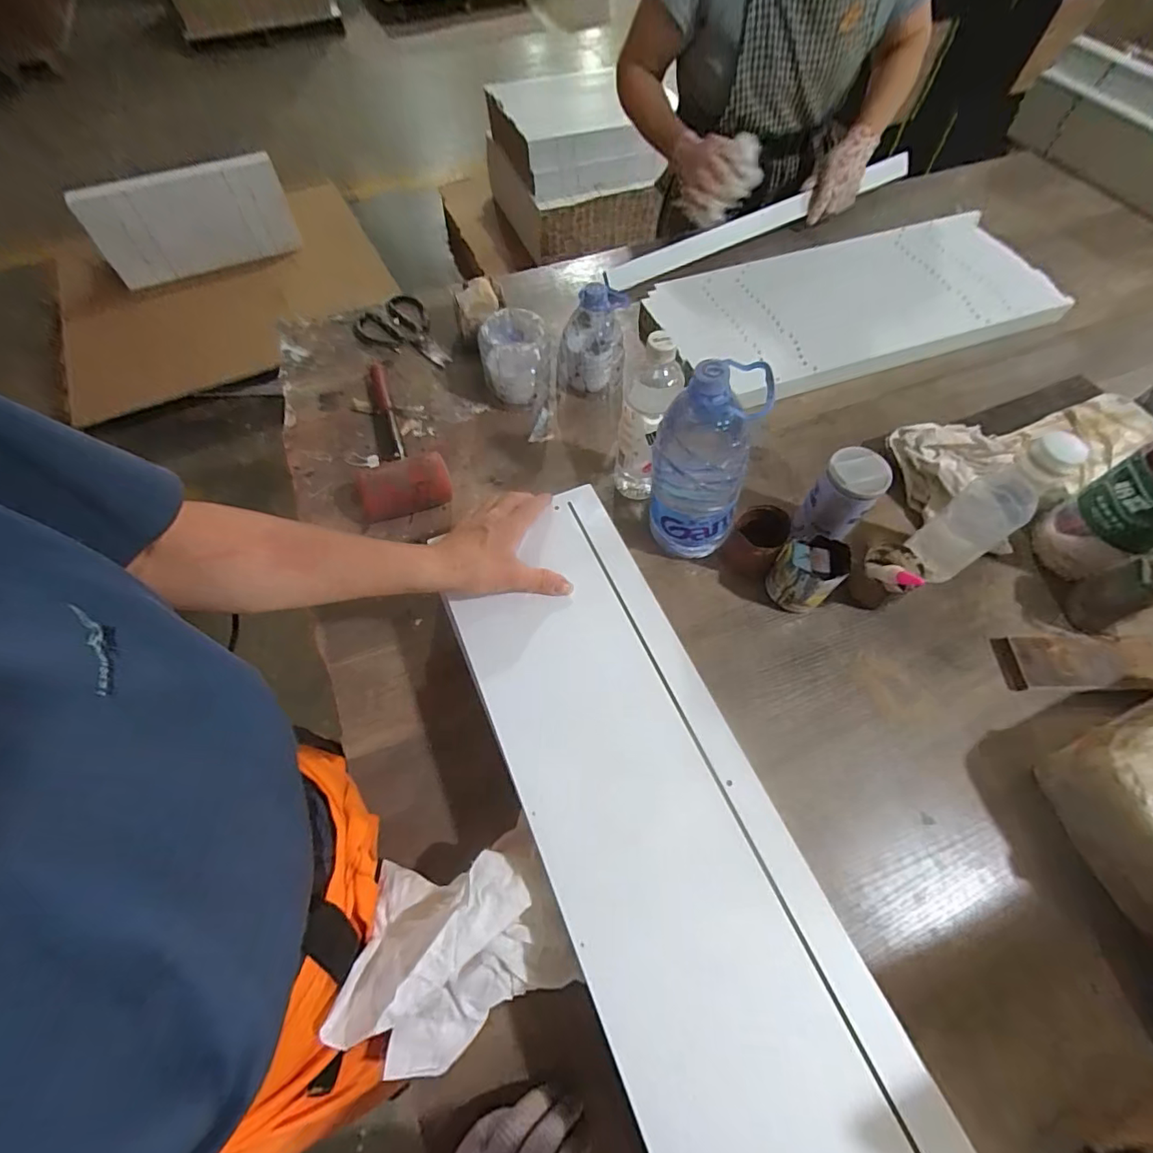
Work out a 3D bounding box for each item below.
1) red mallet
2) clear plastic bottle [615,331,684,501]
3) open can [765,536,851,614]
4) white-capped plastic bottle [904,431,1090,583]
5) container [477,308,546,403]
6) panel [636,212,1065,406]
[{"bbox_3d":[-0.257,-0.193,0.701,0.113,0.067,0.269,-21,63,-11],"label":"red mallet"},{"bbox_3d":[0.079,-0.173,0.612,0.059,0.217,0.063,10,62,5],"label":"clear plastic bottle"},{"bbox_3d":[0.265,-0.005,0.604,0.074,0.087,0.068,0,61,0],"label":"open can"},{"bbox_3d":[0.441,-0.065,0.566,0.061,0.208,0.063,0,61,0],"label":"white-capped plastic bottle"},{"bbox_3d":[-0.088,-0.303,0.739,0.089,0.097,0.094,-10,62,-5],"label":"container"},{"bbox_3d":[0.458,-0.453,0.857,0.654,0.040,0.283,-19,63,-10],"label":"panel"}]

